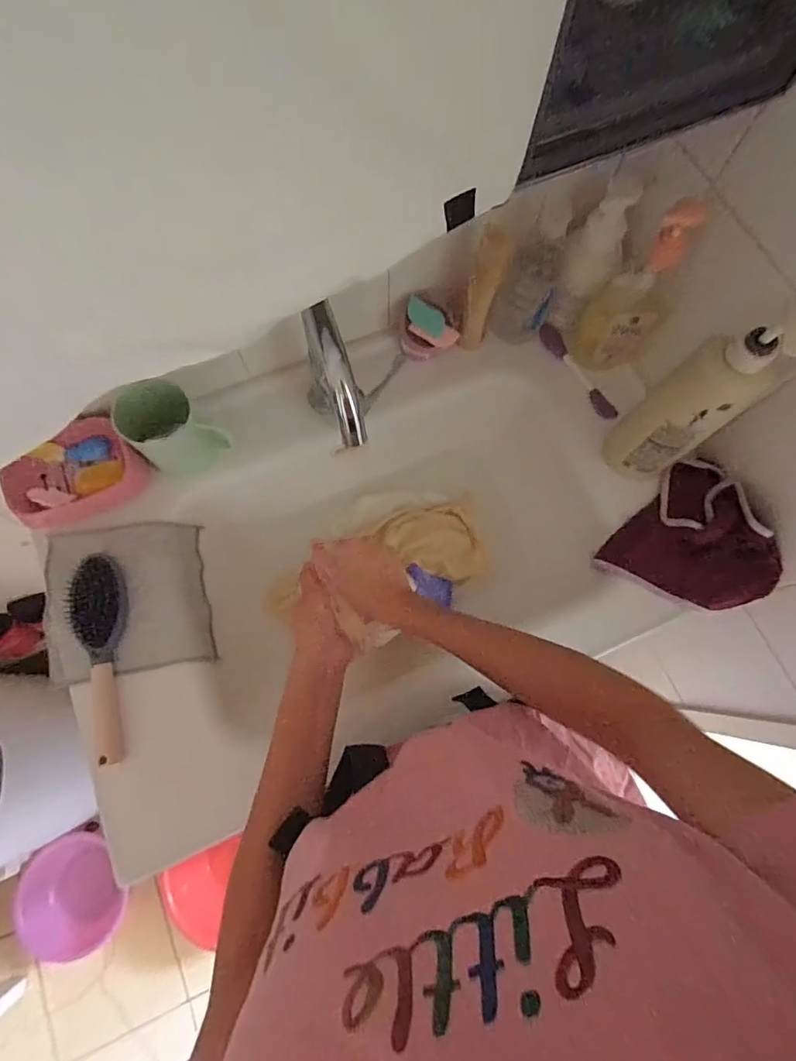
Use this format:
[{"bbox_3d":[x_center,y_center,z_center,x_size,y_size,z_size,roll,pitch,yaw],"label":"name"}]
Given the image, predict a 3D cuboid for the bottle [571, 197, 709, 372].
[{"bbox_3d":[0.275,-0.272,0.589,0.076,0.194,0.068,2,74,0],"label":"bottle"}]

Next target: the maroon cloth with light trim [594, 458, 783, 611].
[{"bbox_3d":[0.378,0.023,0.604,0.184,0.072,0.174,40,77,10],"label":"maroon cloth with light trim"}]

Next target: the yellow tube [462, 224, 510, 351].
[{"bbox_3d":[0.105,-0.294,0.616,0.035,0.153,0.024,10,51,2],"label":"yellow tube"}]

